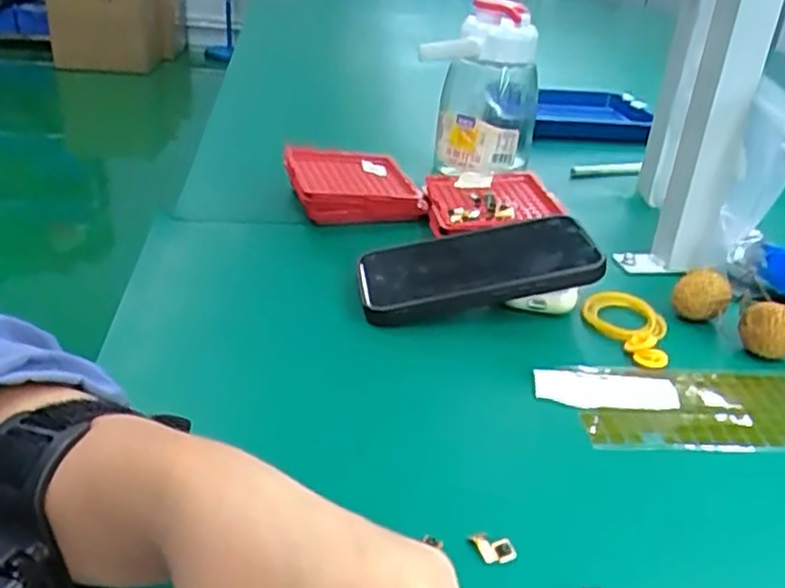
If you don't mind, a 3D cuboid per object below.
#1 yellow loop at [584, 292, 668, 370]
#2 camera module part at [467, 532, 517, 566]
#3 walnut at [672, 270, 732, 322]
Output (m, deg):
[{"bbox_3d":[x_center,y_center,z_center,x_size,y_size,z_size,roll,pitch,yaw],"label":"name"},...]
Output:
[{"bbox_3d":[0.154,0.021,0.472,0.049,0.010,0.077,7,28,3],"label":"yellow loop"},{"bbox_3d":[0.043,0.109,0.306,0.020,0.012,0.005,11,28,10],"label":"camera module part"},{"bbox_3d":[0.214,0.001,0.494,0.034,0.028,0.028,20,31,25],"label":"walnut"}]

